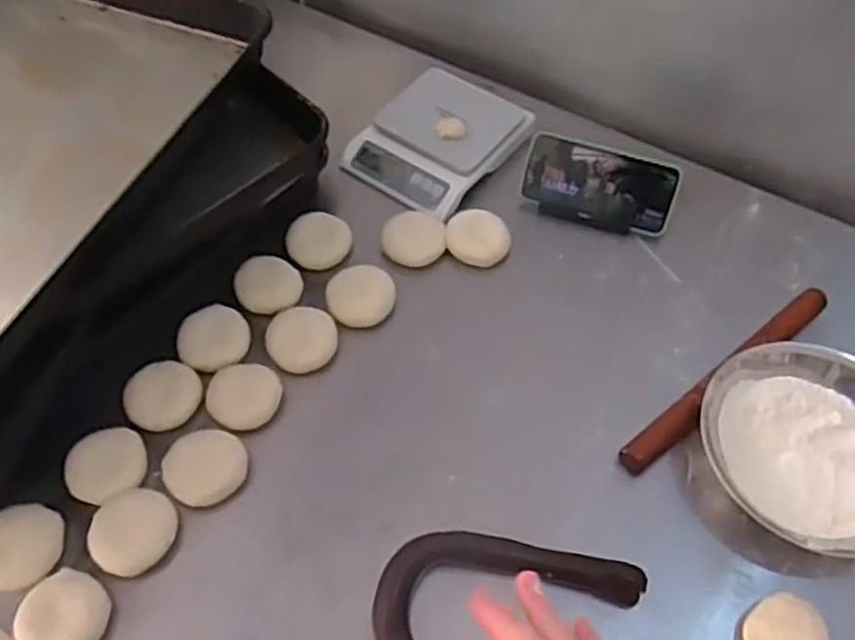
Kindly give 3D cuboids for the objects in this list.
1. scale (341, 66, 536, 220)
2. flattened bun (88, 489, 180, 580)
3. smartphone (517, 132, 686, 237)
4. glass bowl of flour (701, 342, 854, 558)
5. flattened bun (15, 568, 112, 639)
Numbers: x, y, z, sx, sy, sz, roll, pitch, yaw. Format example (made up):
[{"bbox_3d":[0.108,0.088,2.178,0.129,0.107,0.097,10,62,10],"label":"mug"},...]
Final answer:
[{"bbox_3d":[0.013,-0.211,0.882,0.153,0.036,0.181,32,62,21],"label":"scale"},{"bbox_3d":[-0.244,0.176,0.637,0.064,0.016,0.068,0,55,0],"label":"flattened bun"},{"bbox_3d":[0.187,-0.148,0.833,0.161,0.013,0.078,16,99,10],"label":"smartphone"},{"bbox_3d":[0.327,0.111,0.653,0.183,0.057,0.178,12,56,9],"label":"glass bowl of flour"},{"bbox_3d":[-0.283,0.230,0.598,0.060,0.021,0.065,0,55,0],"label":"flattened bun"}]

